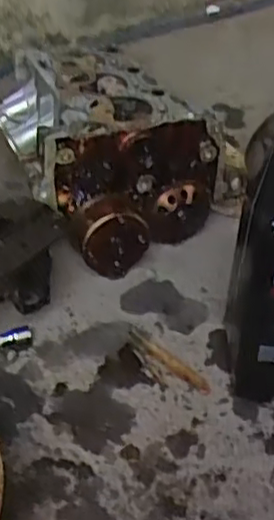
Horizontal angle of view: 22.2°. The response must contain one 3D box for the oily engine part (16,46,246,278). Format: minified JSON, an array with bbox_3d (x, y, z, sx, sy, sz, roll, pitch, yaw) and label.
[{"bbox_3d":[-0.024,-0.144,0.929,0.257,0.158,0.335,-7,38,-14],"label":"oily engine part"}]

